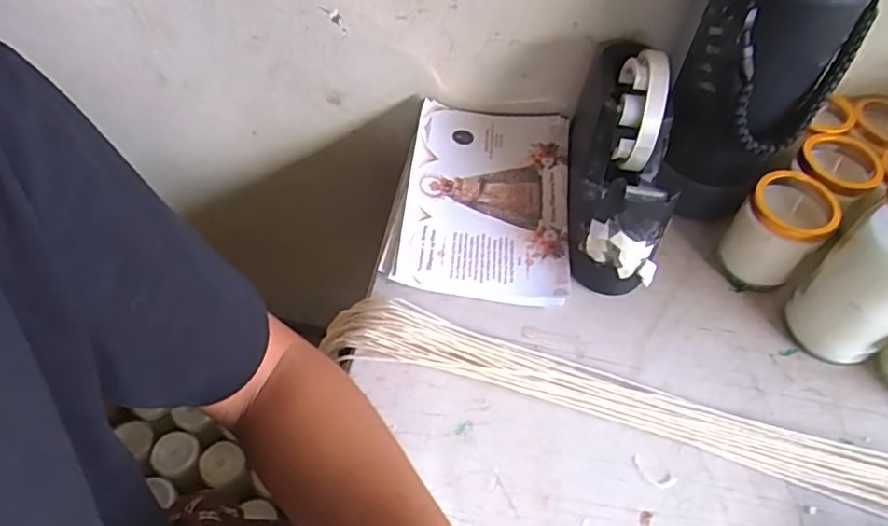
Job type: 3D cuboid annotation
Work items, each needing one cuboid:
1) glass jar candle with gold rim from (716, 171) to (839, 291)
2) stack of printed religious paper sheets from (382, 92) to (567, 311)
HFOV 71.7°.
[{"bbox_3d":[0.254,-0.023,0.475,0.059,0.080,0.067,33,57,19],"label":"glass jar candle with gold rim"},{"bbox_3d":[0.035,-0.062,0.534,0.141,0.018,0.220,9,53,2],"label":"stack of printed religious paper sheets"}]

